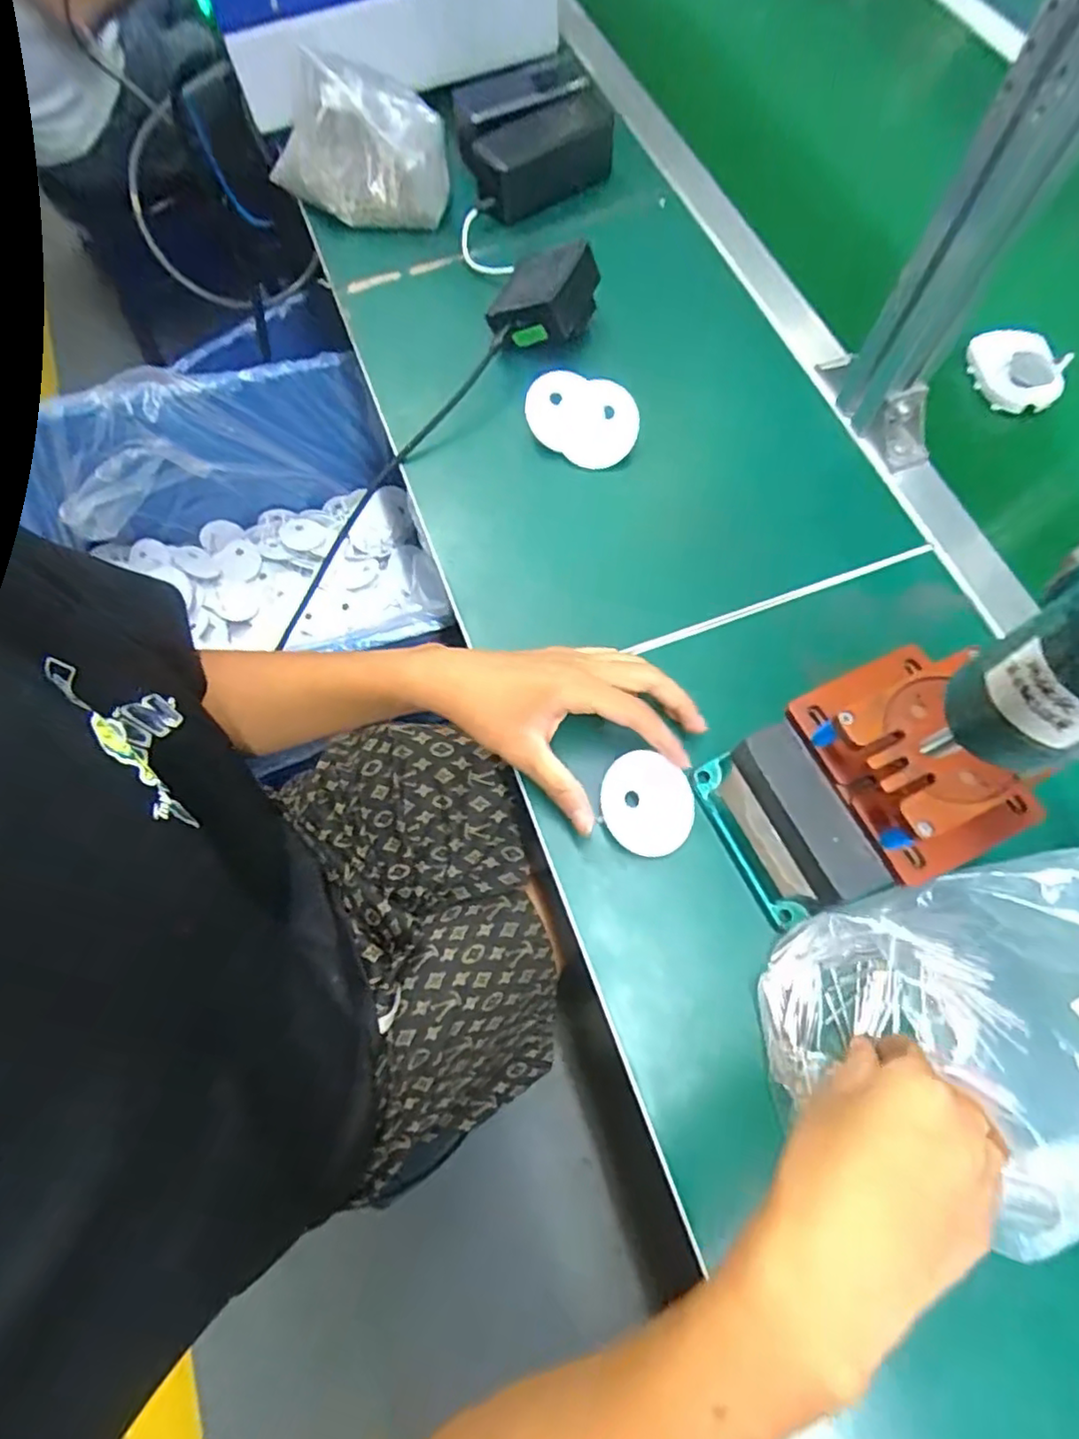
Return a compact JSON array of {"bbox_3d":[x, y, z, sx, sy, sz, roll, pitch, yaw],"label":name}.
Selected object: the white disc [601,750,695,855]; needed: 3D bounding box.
[{"bbox_3d":[0.065,0.052,0.385,0.059,0.004,0.055,0,86,1],"label":"white disc"}]

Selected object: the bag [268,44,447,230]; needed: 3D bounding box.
[{"bbox_3d":[-0.172,-0.515,0.564,0.188,0.102,0.059,23,71,8],"label":"bag"}]

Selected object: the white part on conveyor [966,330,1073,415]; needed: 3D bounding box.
[{"bbox_3d":[0.378,-0.279,0.503,0.045,0.030,0.076,-37,74,-13],"label":"white part on conveyor"}]

